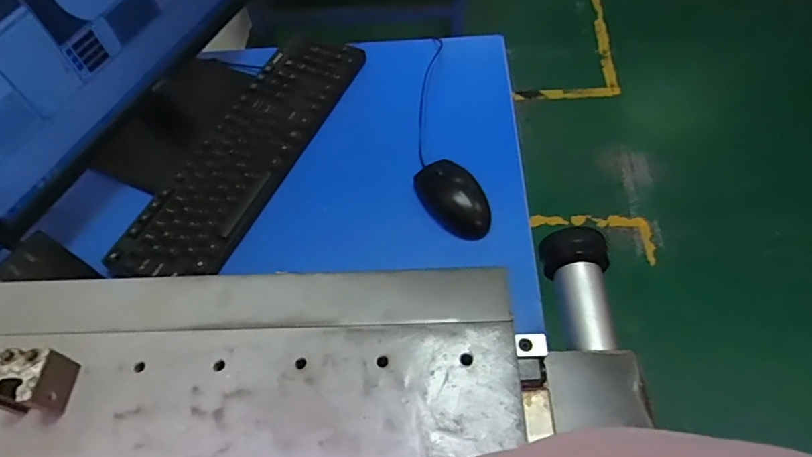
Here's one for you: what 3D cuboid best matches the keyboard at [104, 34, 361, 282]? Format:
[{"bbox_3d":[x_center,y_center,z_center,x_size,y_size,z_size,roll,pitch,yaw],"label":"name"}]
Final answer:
[{"bbox_3d":[-0.199,-0.104,0.666,0.121,0.032,0.412,20,61,17],"label":"keyboard"}]

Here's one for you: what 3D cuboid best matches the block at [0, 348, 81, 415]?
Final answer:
[{"bbox_3d":[-0.214,0.089,0.300,0.029,0.032,0.034,6,58,7],"label":"block"}]

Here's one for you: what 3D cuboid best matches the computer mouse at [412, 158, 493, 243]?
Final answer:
[{"bbox_3d":[0.059,-0.036,0.617,0.062,0.037,0.111,-37,62,-18],"label":"computer mouse"}]

